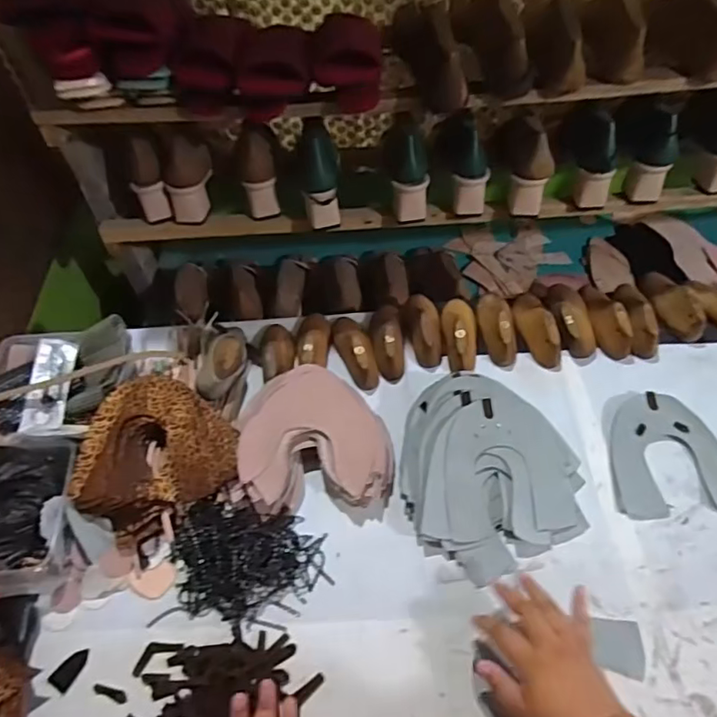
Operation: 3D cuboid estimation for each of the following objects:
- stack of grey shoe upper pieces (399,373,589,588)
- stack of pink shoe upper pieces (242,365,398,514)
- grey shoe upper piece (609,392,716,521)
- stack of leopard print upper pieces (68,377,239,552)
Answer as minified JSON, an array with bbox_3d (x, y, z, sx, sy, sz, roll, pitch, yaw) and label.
[{"bbox_3d":[0.157,0.125,0.690,0.221,0.061,0.236,-19,54,-10],"label":"stack of grey shoe upper pieces"},{"bbox_3d":[-0.054,0.099,0.724,0.190,0.061,0.185,-5,52,0],"label":"stack of pink shoe upper pieces"},{"bbox_3d":[0.390,0.120,0.714,0.158,0.008,0.166,-4,52,-1],"label":"grey shoe upper piece"},{"bbox_3d":[-0.255,0.121,0.710,0.186,0.079,0.179,-25,53,-14],"label":"stack of leopard print upper pieces"}]

